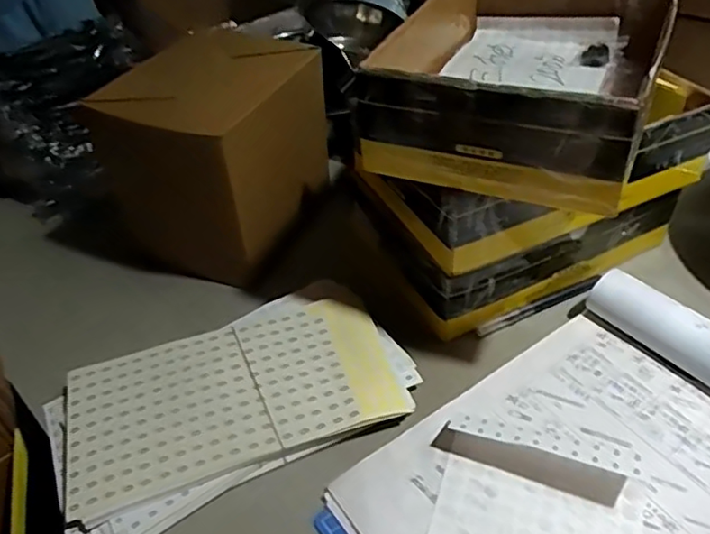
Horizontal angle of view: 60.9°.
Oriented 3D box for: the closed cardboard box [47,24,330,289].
[{"bbox_3d":[-0.114,-0.110,0.566,0.129,0.180,0.164,12,45,19],"label":"closed cardboard box"}]

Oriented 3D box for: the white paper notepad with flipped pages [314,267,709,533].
[{"bbox_3d":[0.158,0.137,0.383,0.298,0.034,0.219,-31,50,-22],"label":"white paper notepad with flipped pages"}]

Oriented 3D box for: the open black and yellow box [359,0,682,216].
[{"bbox_3d":[0.128,-0.154,0.448,0.167,0.073,0.255,13,45,20],"label":"open black and yellow box"}]

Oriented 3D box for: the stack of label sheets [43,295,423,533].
[{"bbox_3d":[-0.090,0.097,0.450,0.253,0.027,0.137,-22,44,-18],"label":"stack of label sheets"}]

